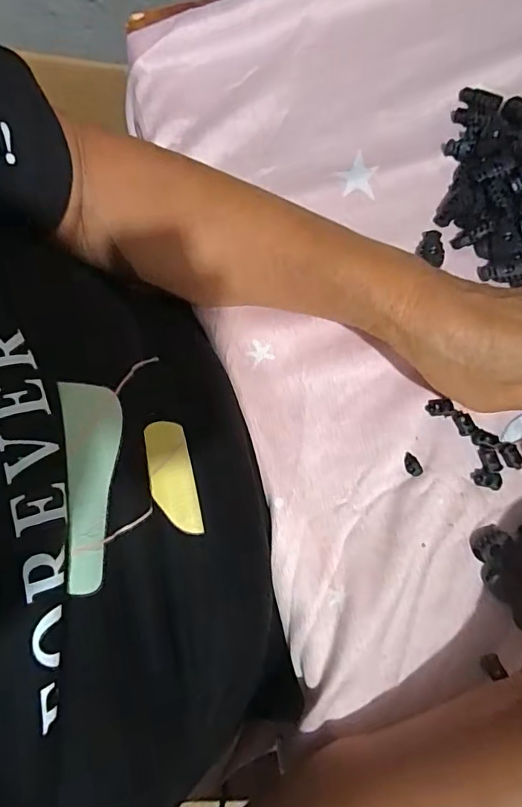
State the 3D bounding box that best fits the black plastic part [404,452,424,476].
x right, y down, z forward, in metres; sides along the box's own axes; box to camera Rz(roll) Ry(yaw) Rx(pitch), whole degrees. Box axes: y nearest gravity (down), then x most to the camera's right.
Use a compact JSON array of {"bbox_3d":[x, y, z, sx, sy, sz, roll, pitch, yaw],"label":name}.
[{"bbox_3d":[0.095,0.038,0.309,0.009,0.004,0.015,-20,78,-5],"label":"black plastic part"}]

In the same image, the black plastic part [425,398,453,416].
[{"bbox_3d":[0.115,0.002,0.318,0.017,0.004,0.010,0,77,-1],"label":"black plastic part"}]

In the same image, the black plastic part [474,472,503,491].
[{"bbox_3d":[0.142,0.048,0.307,0.016,0.006,0.010,12,78,2],"label":"black plastic part"}]

